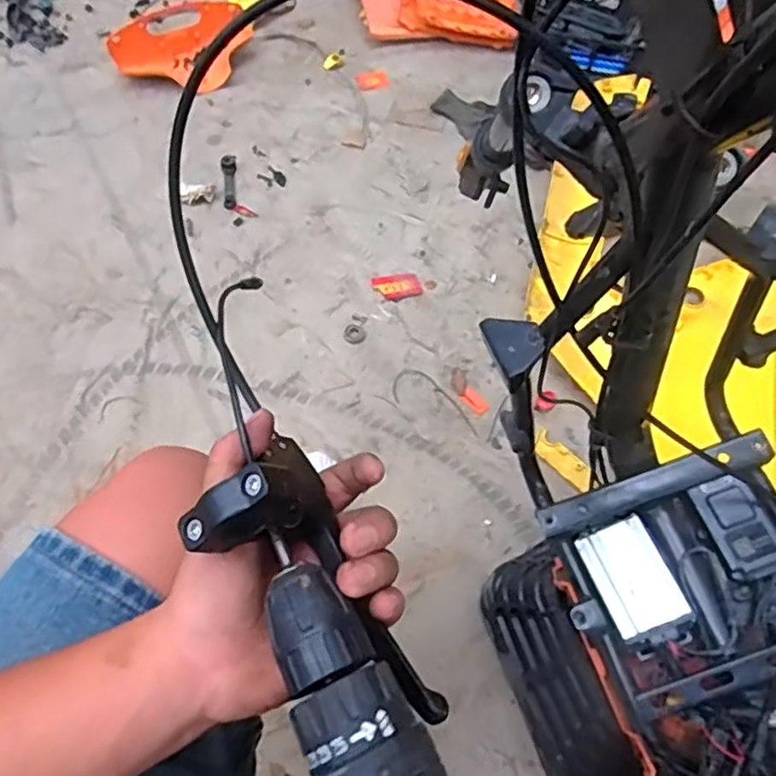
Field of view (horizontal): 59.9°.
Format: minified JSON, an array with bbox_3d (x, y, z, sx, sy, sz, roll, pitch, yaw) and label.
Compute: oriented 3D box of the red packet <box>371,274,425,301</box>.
[{"bbox_3d":[0.017,-0.179,1.179,0.085,0.014,0.049,-8,59,-10],"label":"red packet"}]

